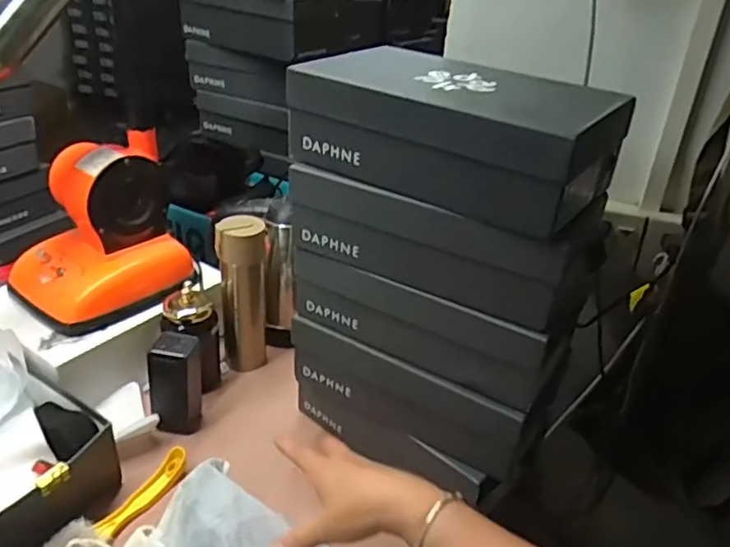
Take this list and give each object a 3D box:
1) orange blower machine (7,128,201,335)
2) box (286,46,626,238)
[{"bbox_3d":[-0.368,-0.056,0.863,0.222,0.218,0.167,-23,40,-38],"label":"orange blower machine"},{"bbox_3d":[0.086,-0.144,0.627,0.293,0.097,0.158,24,36,29],"label":"box"}]

